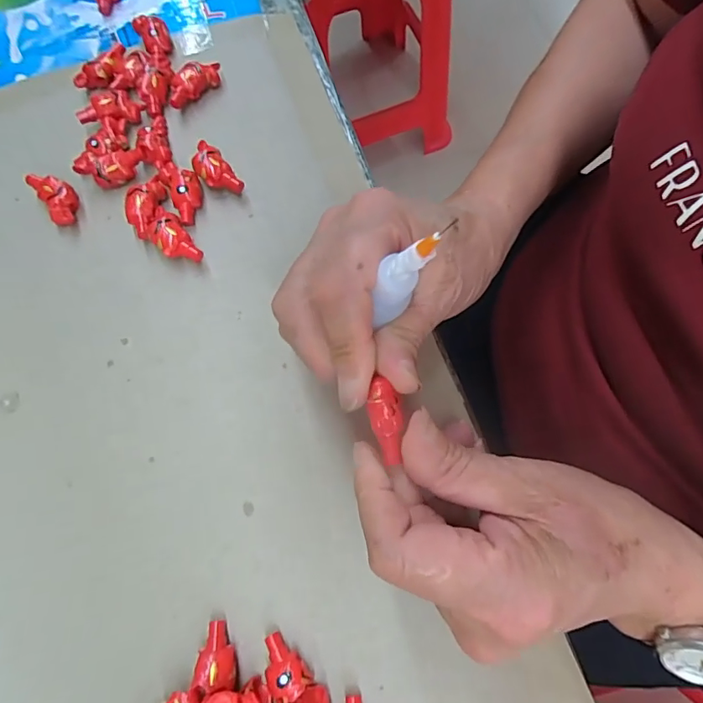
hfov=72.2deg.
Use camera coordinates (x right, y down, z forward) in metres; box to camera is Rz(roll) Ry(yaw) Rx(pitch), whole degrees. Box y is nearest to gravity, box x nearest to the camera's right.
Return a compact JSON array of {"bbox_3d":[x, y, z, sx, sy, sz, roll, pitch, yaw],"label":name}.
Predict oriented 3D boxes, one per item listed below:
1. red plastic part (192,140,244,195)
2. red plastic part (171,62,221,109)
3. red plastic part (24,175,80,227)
[{"bbox_3d":[-0.078,-0.102,0.274,0.017,0.015,0.037,-36,75,-10],"label":"red plastic part"},{"bbox_3d":[-0.096,-0.163,0.293,0.014,0.016,0.037,43,77,13],"label":"red plastic part"},{"bbox_3d":[-0.166,-0.087,0.273,0.018,0.015,0.036,-35,75,-10],"label":"red plastic part"}]

